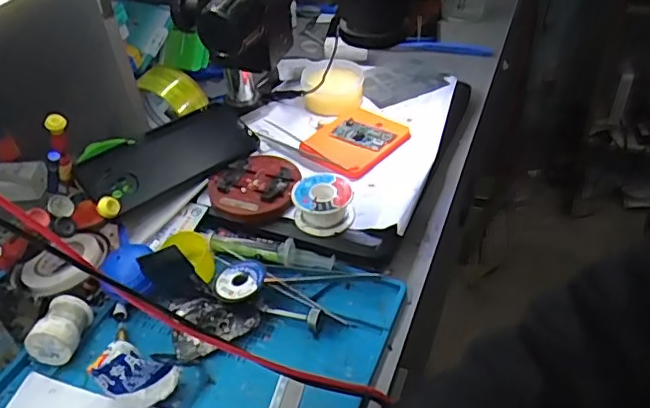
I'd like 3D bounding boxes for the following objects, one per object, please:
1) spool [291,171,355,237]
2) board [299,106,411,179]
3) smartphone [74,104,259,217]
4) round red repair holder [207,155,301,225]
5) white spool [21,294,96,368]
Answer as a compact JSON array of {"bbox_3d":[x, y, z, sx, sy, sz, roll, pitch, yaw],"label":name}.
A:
[{"bbox_3d":[-0.001,-0.001,0.527,0.054,0.033,0.054,-3,40,2],"label":"spool"},{"bbox_3d":[0.029,-0.070,0.618,0.085,0.016,0.112,25,48,31],"label":"board"},{"bbox_3d":[-0.153,-0.046,0.577,0.175,0.017,0.081,-27,66,-24],"label":"smartphone"},{"bbox_3d":[-0.068,-0.018,0.550,0.085,0.018,0.087,-3,40,2],"label":"round red repair holder"},{"bbox_3d":[-0.209,0.095,0.448,0.037,0.032,0.046,-5,40,-1],"label":"white spool"}]

